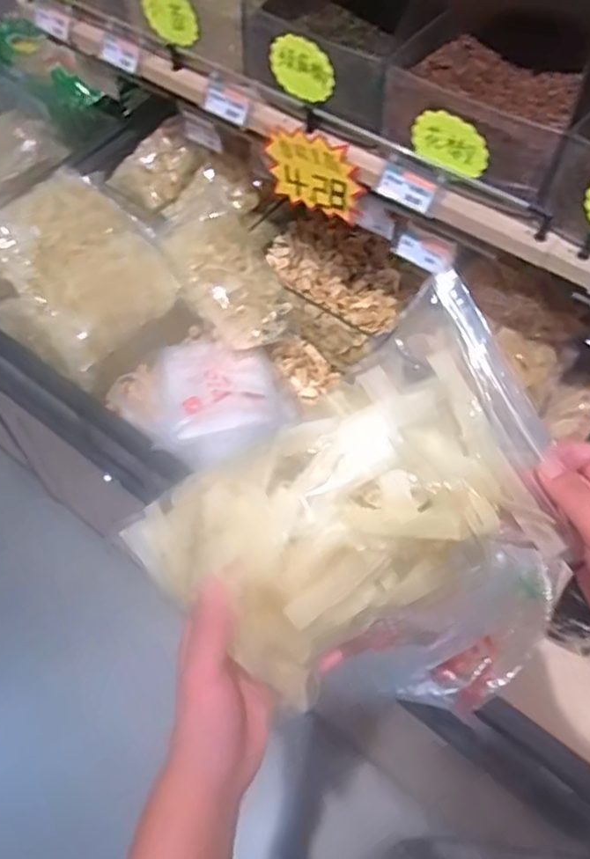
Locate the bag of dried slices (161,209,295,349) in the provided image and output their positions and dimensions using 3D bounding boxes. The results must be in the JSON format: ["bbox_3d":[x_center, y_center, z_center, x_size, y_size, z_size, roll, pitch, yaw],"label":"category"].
[{"bbox_3d":[-0.106,-0.255,1.102,0.150,0.053,0.254,-38,103,-10],"label":"bag of dried slices"}]

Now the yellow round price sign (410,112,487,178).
[{"bbox_3d":[0.205,-0.383,0.875,0.113,0.070,0.006,36,49,23],"label":"yellow round price sign"}]

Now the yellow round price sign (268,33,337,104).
[{"bbox_3d":[0.008,-0.523,0.951,0.118,0.084,0.011,31,62,18],"label":"yellow round price sign"}]

